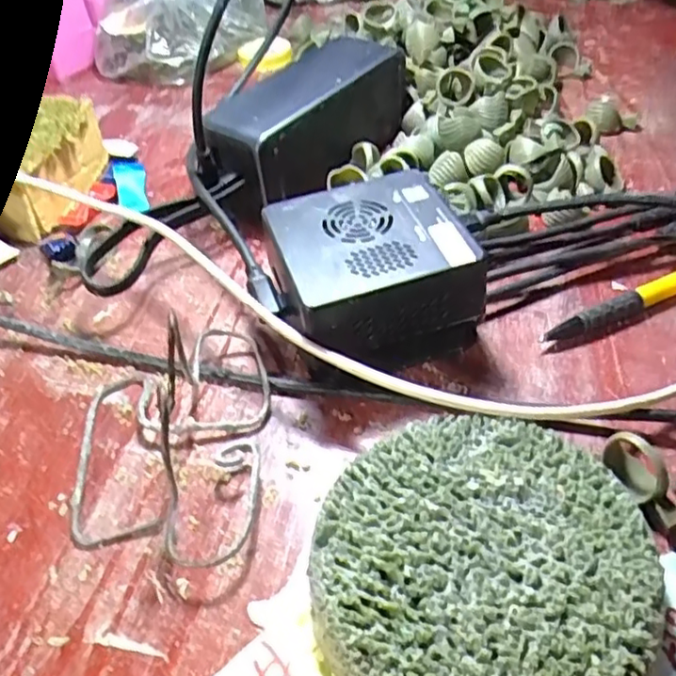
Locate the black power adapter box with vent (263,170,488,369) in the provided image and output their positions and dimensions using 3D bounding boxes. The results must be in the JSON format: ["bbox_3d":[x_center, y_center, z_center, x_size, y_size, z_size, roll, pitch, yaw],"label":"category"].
[{"bbox_3d":[0.013,-0.026,0.287,0.078,0.050,0.075,-16,46,-9],"label":"black power adapter box with vent"}]

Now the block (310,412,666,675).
[{"bbox_3d":[0.044,0.072,0.204,0.097,0.026,0.103,-3,45,3],"label":"block"}]

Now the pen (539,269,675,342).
[{"bbox_3d":[0.150,-0.023,0.296,0.130,0.011,0.010,-21,47,-14],"label":"pen"}]

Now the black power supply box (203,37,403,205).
[{"bbox_3d":[-0.016,-0.124,0.377,0.058,0.048,0.129,25,53,28],"label":"black power supply box"}]

